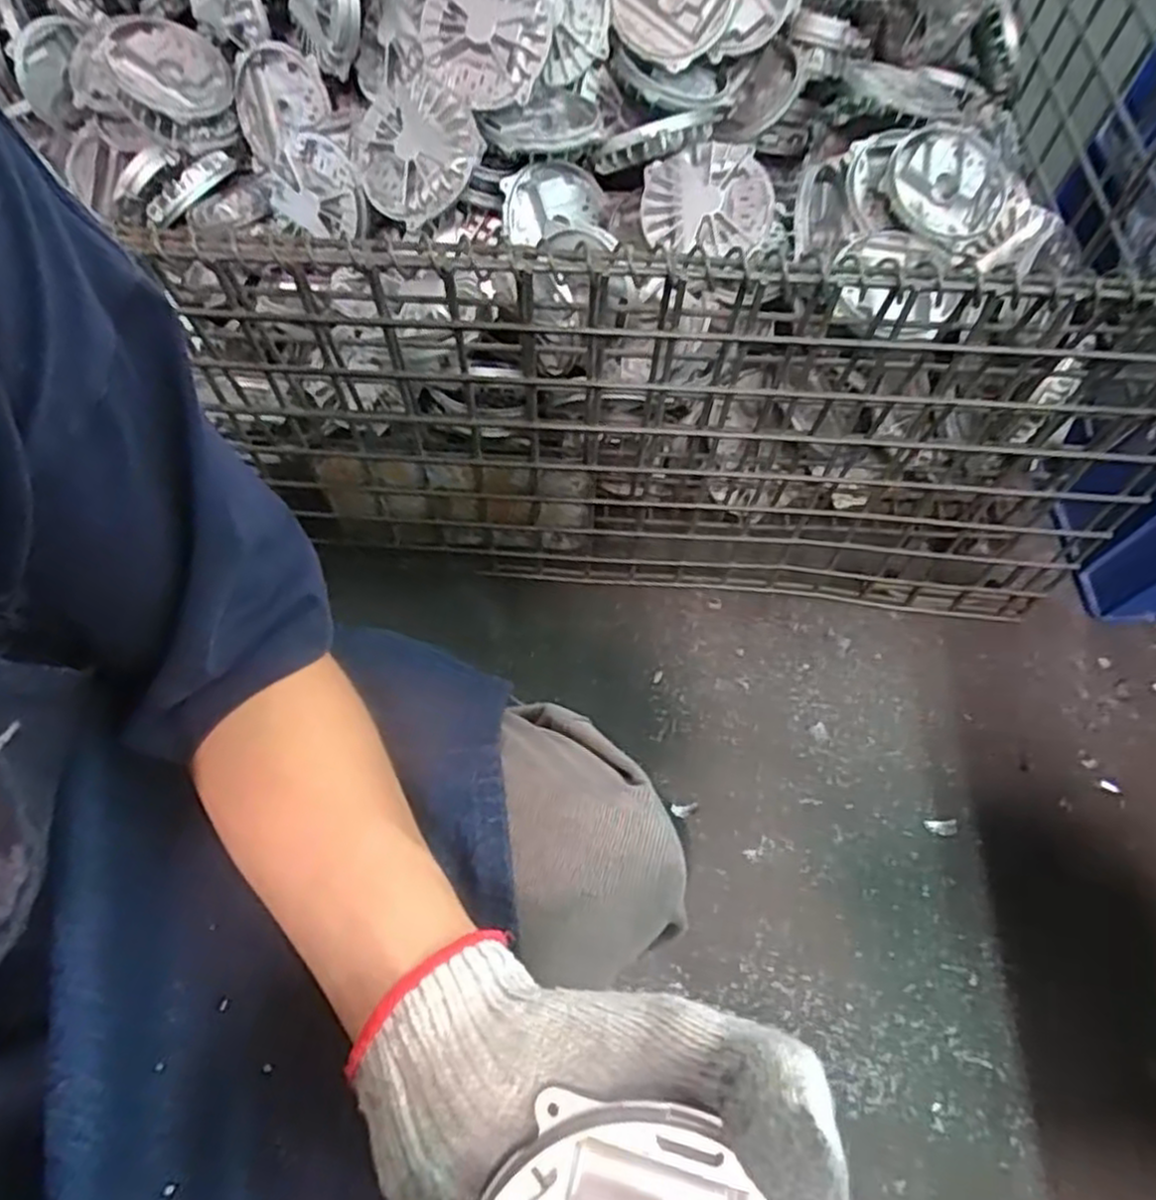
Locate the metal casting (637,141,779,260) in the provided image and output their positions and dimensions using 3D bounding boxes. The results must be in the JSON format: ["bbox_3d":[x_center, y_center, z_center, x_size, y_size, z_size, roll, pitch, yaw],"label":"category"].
[{"bbox_3d":[0.107,-0.325,0.623,0.104,0.024,0.094,-6,90,4],"label":"metal casting"}]

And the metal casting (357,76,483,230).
[{"bbox_3d":[-0.141,-0.384,0.644,0.122,0.021,0.106,44,106,18],"label":"metal casting"}]

